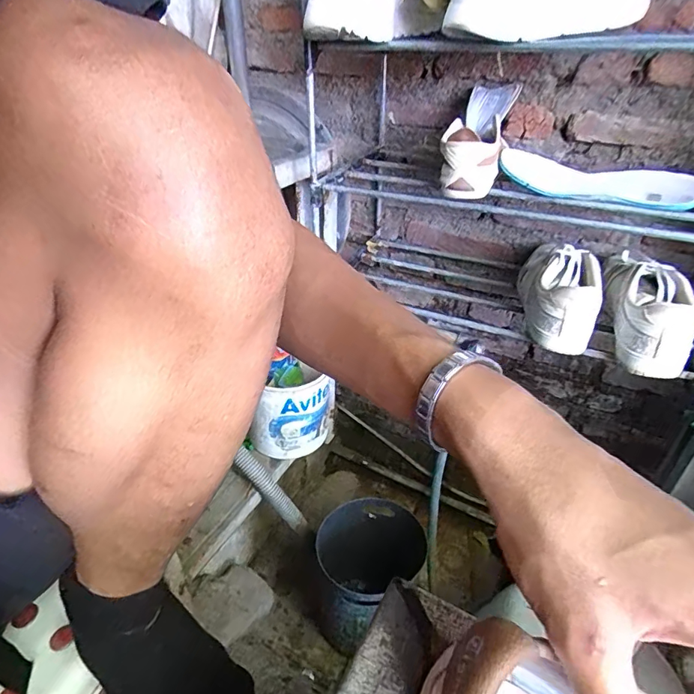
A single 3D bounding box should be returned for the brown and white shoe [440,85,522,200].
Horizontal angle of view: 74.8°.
[{"bbox_3d":[0.188,-0.309,0.650,0.079,0.083,0.262,13,54,17],"label":"brown and white shoe"}]

